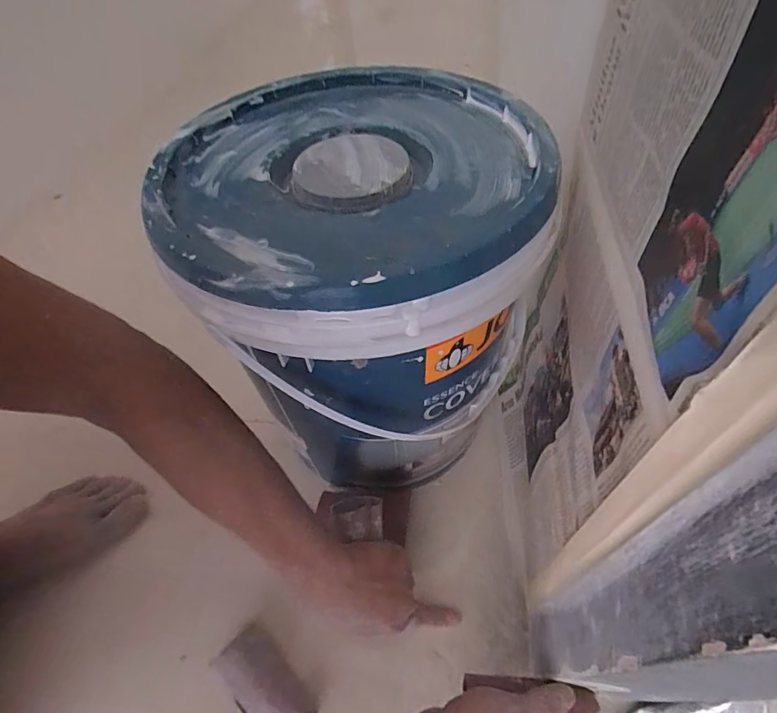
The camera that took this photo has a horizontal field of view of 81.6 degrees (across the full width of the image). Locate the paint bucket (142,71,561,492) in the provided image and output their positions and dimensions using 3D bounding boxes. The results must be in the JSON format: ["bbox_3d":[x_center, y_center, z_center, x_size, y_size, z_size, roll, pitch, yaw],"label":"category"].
[{"bbox_3d":[-0.013,-0.049,0.441,0.276,0.299,0.289,-2,52,3],"label":"paint bucket"}]

